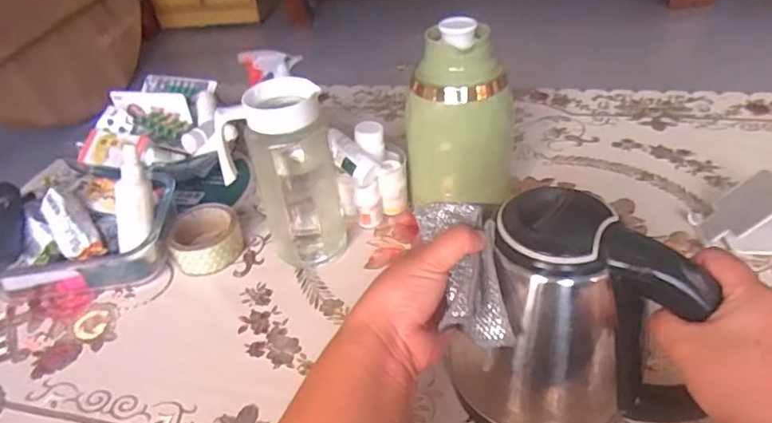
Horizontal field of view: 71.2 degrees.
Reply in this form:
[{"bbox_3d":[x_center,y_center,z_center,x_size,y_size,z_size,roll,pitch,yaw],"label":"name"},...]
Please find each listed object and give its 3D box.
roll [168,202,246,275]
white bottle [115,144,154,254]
[{"bbox_3d":[-0.218,0.031,0.657,0.085,0.045,0.084,-4,37,3],"label":"roll"},{"bbox_3d":[-0.282,-0.013,0.606,0.023,0.120,0.033,17,19,28],"label":"white bottle"}]

